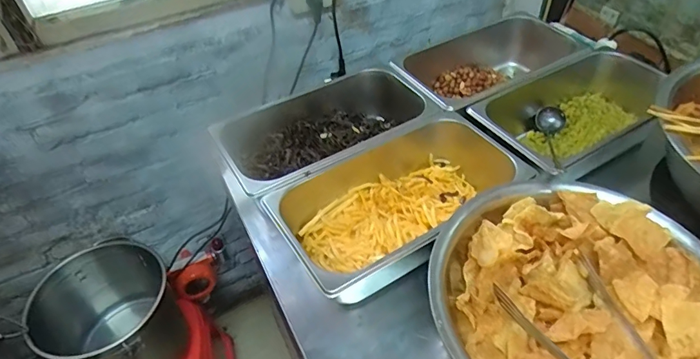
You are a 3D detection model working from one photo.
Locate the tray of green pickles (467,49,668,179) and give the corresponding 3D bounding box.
[{"bbox_3d":[0.366,-0.099,0.735,0.337,0.100,0.194,-29,51,-21],"label":"tray of green pickles"}]

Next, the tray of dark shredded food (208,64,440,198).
[{"bbox_3d":[-0.030,-0.066,0.722,0.328,0.093,0.191,-23,49,-16],"label":"tray of dark shredded food"}]

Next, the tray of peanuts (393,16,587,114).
[{"bbox_3d":[0.263,-0.199,0.824,0.329,0.089,0.166,-27,50,-20],"label":"tray of peanuts"}]

